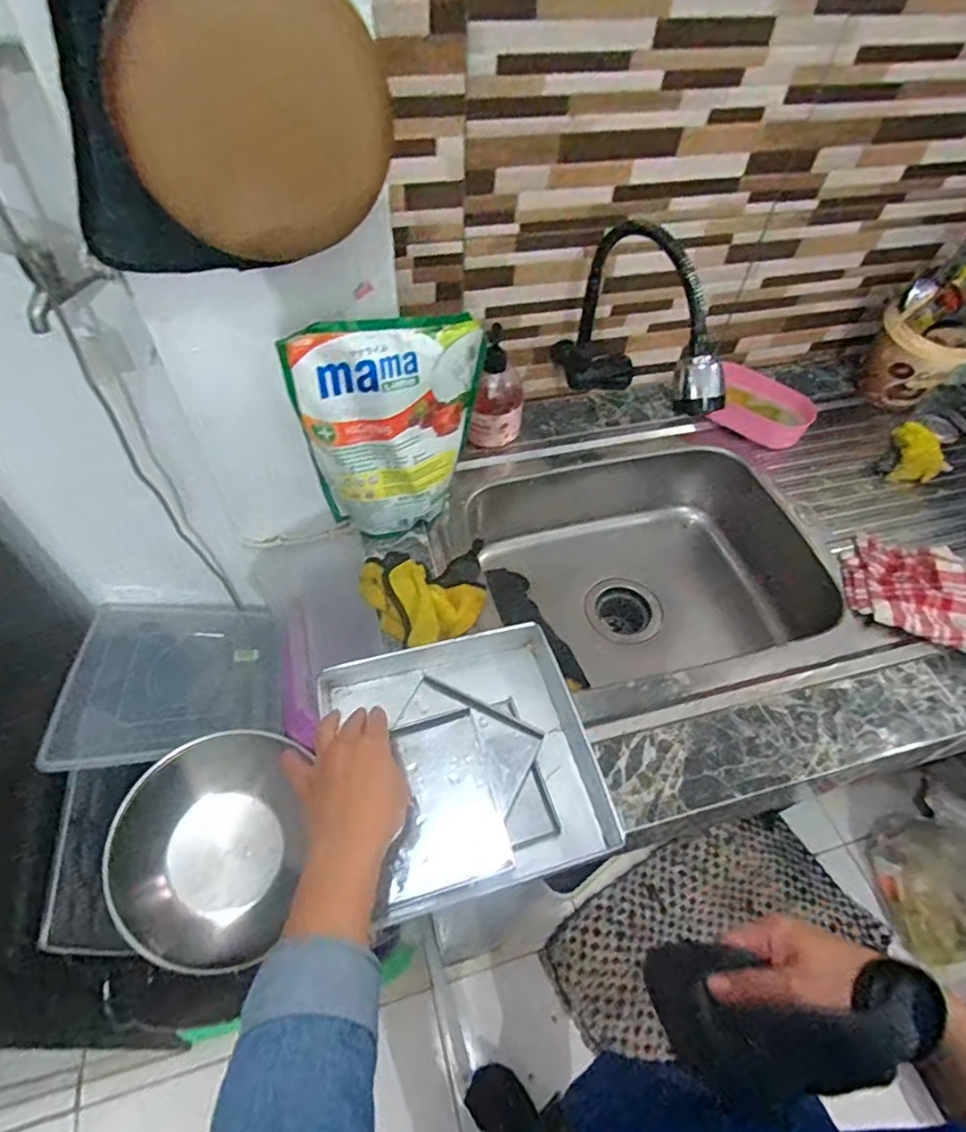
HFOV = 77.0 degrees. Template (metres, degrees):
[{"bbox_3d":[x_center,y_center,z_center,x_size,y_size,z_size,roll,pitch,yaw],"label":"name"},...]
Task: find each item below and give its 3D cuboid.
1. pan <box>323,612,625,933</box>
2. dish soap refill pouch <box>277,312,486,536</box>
[{"bbox_3d":[-0.012,0.175,0.569,0.228,0.045,0.231,-13,55,-13],"label":"pan"},{"bbox_3d":[-0.094,-0.141,0.659,0.199,0.227,0.076,-8,54,-9],"label":"dish soap refill pouch"}]

